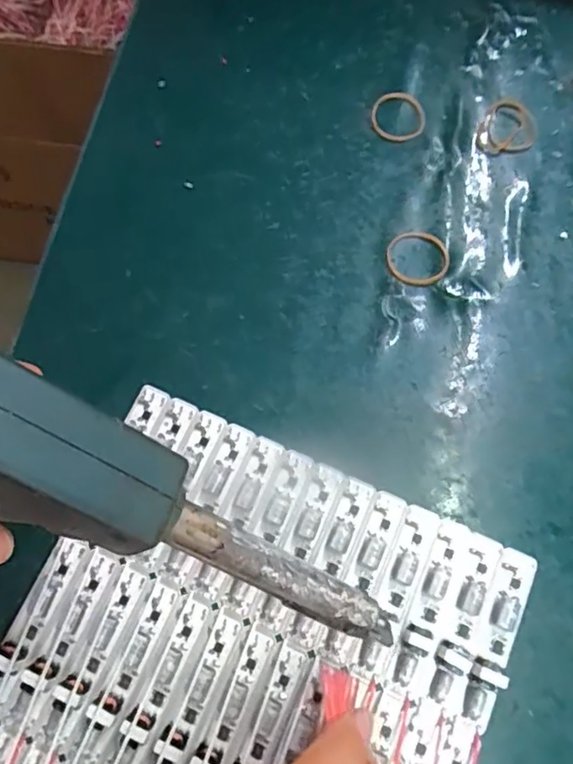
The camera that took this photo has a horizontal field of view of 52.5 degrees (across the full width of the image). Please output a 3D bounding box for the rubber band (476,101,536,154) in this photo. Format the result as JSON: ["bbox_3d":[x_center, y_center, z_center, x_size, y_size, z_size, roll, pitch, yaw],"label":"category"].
[{"bbox_3d":[0.124,-0.141,0.324,0.030,0.004,0.039,23,74,8],"label":"rubber band"}]

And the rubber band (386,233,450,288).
[{"bbox_3d":[0.067,-0.064,0.295,0.032,0.004,0.030,0,72,1],"label":"rubber band"}]

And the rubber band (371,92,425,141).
[{"bbox_3d":[0.062,-0.149,0.322,0.030,0.004,0.031,0,72,1],"label":"rubber band"}]

